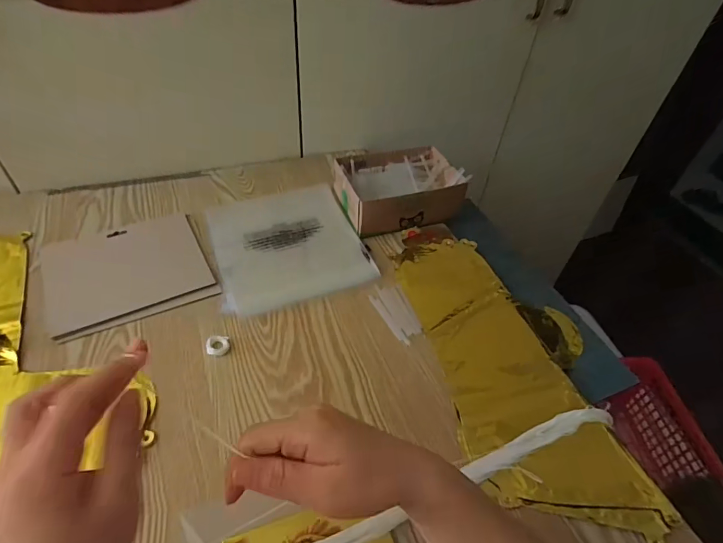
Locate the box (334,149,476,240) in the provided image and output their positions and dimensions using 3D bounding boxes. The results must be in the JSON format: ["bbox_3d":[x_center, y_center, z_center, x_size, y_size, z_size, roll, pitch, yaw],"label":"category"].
[{"bbox_3d":[0.056,-0.140,0.680,0.188,0.063,0.148,-15,50,-19],"label":"box"}]

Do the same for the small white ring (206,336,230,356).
[{"bbox_3d":[-0.169,0.087,0.493,0.026,0.006,0.026,3,47,-3],"label":"small white ring"}]

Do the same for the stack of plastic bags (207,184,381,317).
[{"bbox_3d":[-0.113,-0.046,0.624,0.208,0.010,0.226,-16,50,-19],"label":"stack of plastic bags"}]

